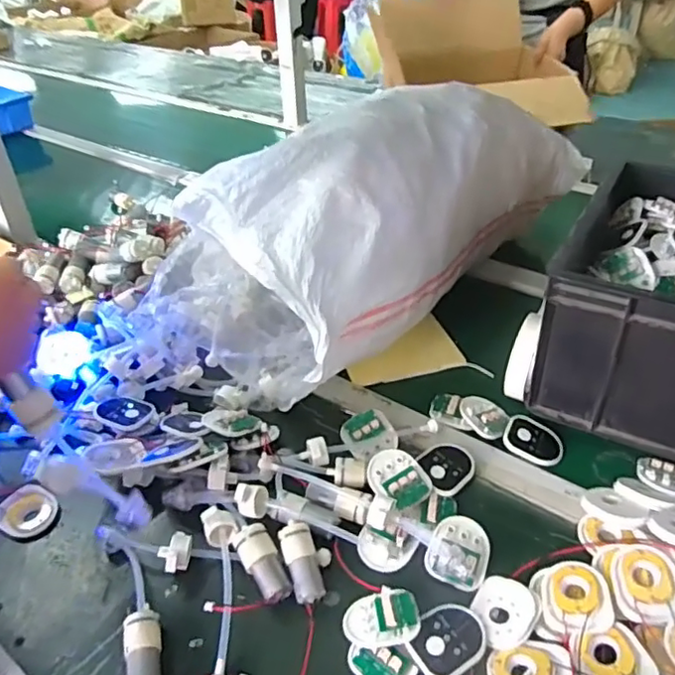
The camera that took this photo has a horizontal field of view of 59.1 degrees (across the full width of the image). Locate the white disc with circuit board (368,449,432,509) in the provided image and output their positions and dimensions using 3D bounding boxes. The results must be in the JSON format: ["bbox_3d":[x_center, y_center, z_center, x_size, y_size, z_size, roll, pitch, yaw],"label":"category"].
[{"bbox_3d":[0.056,0.129,0.554,0.052,0.017,0.060,-14,40,-14],"label":"white disc with circuit board"}]

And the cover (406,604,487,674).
[{"bbox_3d":[0.083,0.228,0.448,0.058,0.007,0.047,-21,42,-22],"label":"cover"}]

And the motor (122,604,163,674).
[{"bbox_3d":[-0.148,0.244,0.458,0.027,0.023,0.064,-13,40,-13],"label":"motor"}]

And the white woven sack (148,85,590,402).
[{"bbox_3d":[0.060,-0.176,0.774,0.265,0.204,0.587,29,48,34],"label":"white woven sack"}]

